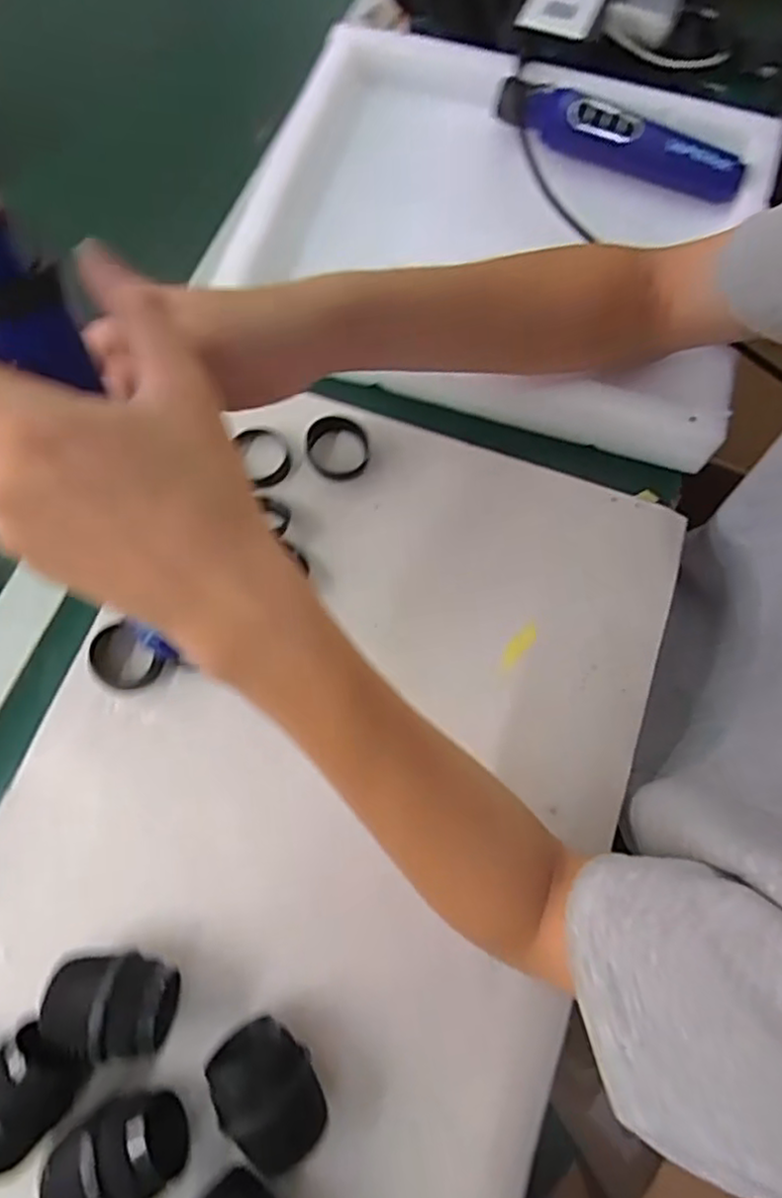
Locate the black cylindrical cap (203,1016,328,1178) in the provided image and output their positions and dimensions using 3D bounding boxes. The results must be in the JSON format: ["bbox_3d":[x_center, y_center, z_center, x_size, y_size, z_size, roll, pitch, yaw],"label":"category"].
[{"bbox_3d":[-0.058,0.239,0.327,0.043,0.046,0.062,-39,76,-12],"label":"black cylindrical cap"}]

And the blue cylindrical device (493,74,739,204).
[{"bbox_3d":[0.166,-0.343,0.499,0.188,0.029,0.035,26,73,8],"label":"blue cylindrical device"}]

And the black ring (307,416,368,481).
[{"bbox_3d":[-0.036,-0.102,0.454,0.040,0.015,0.042,0,72,0],"label":"black ring"}]

